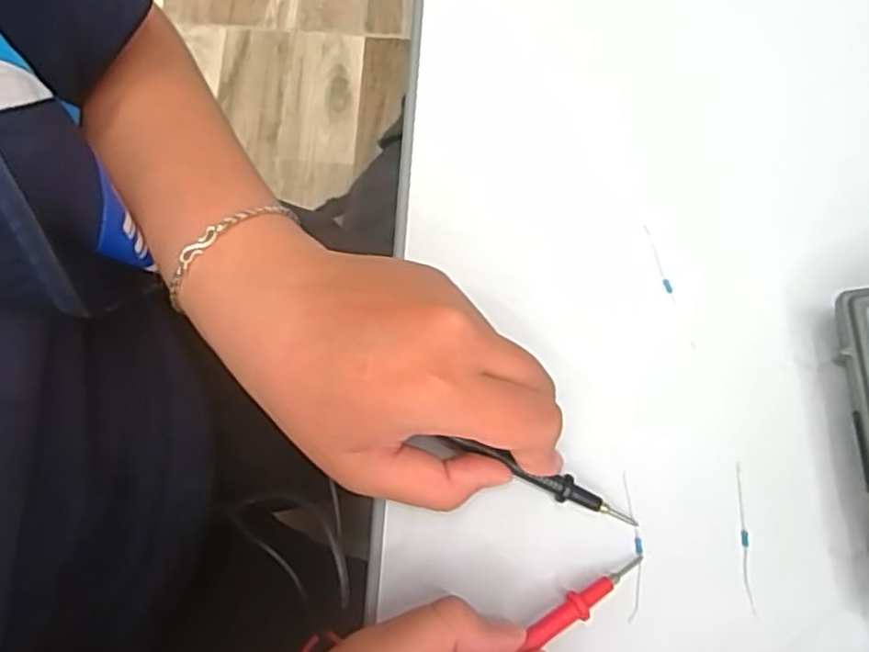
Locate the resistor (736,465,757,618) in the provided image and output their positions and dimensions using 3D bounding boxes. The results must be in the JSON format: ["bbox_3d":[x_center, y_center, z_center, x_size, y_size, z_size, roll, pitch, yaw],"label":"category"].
[{"bbox_3d":[0.122,0.083,0.277,0.004,0.004,0.058,0,77,-2],"label":"resistor"}]

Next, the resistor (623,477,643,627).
[{"bbox_3d":[0.078,0.086,0.276,0.006,0.004,0.055,1,77,-2],"label":"resistor"}]

